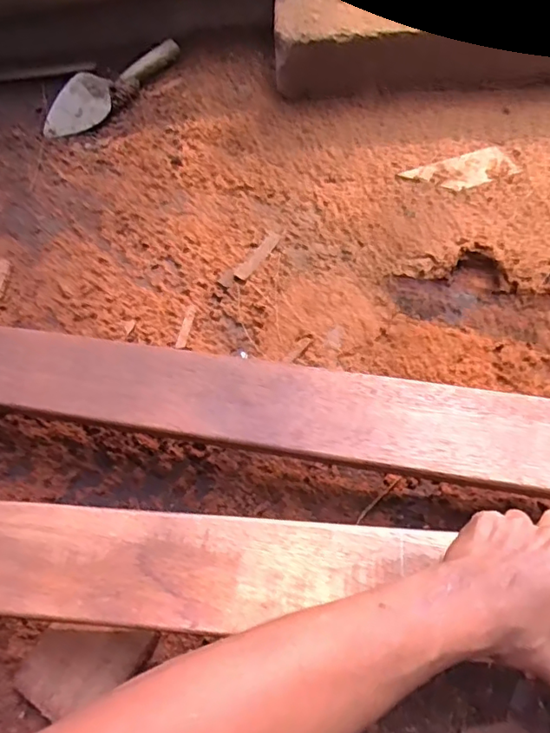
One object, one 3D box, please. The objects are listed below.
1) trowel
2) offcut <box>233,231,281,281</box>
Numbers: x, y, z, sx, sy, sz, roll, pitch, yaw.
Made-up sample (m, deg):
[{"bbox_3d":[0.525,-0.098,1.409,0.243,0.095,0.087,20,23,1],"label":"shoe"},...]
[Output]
[{"bbox_3d":[-0.262,-0.454,0.905,0.063,0.043,0.262,39,68,24],"label":"trowel"},{"bbox_3d":[-0.021,-0.145,0.715,0.020,0.008,0.092,25,63,18],"label":"offcut"}]

